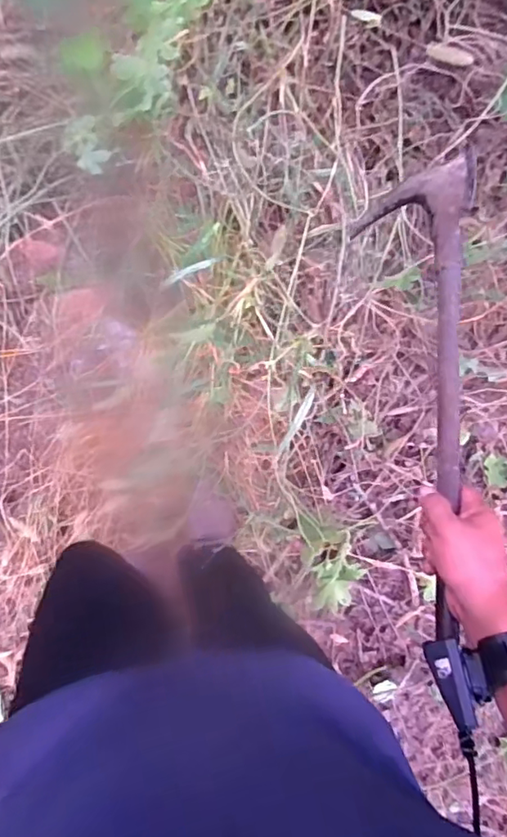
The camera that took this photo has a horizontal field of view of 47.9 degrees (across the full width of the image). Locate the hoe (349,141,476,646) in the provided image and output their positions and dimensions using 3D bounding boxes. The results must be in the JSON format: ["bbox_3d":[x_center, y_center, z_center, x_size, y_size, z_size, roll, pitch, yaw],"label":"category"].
[{"bbox_3d":[0.184,-0.060,0.632,0.074,0.161,0.493,4,72,-8],"label":"hoe"}]

